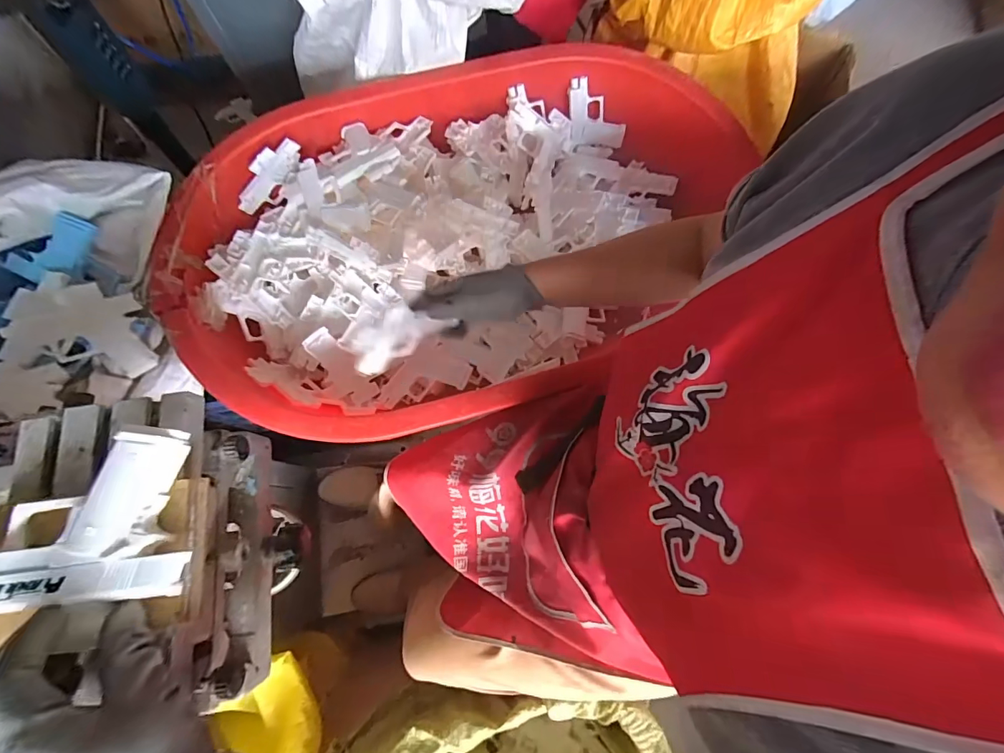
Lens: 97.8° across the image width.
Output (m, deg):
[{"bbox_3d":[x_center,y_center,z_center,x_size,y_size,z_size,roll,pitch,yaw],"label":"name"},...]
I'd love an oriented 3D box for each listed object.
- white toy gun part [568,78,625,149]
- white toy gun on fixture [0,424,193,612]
[{"bbox_3d":[0.182,-0.500,0.834,0.113,0.106,0.014,3,38,-3],"label":"white toy gun part"},{"bbox_3d":[-0.269,0.088,0.274,0.139,0.020,0.101,-7,74,-1],"label":"white toy gun on fixture"}]

